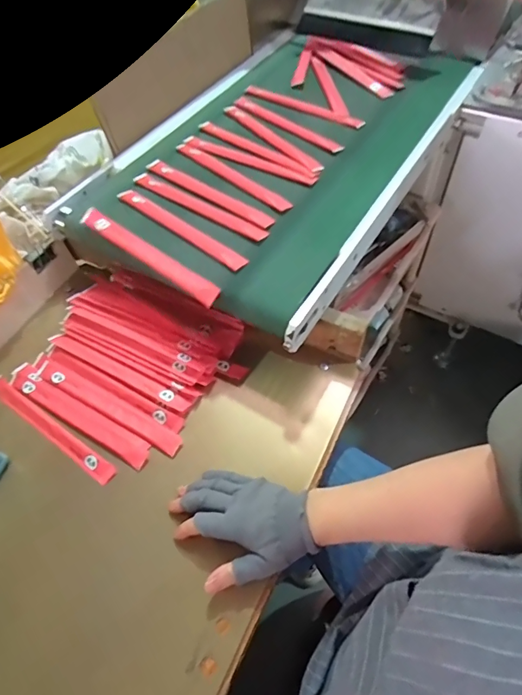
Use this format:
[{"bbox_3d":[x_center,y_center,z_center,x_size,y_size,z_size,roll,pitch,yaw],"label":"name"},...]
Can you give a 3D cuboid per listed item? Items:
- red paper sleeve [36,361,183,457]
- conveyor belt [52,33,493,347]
[{"bbox_3d":[-0.206,0.074,0.571,0.240,0.008,0.026,25,61,20],"label":"red paper sleeve"},{"bbox_3d":[0.033,-0.324,0.712,0.432,0.063,0.652,27,61,21],"label":"conveyor belt"}]

